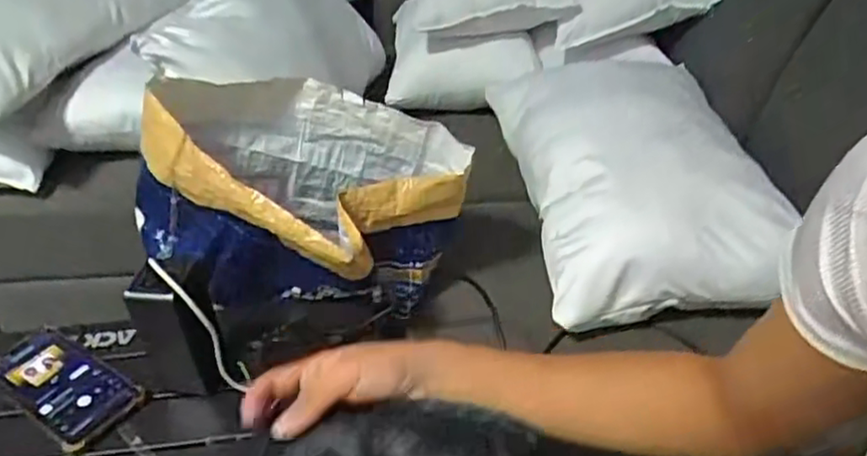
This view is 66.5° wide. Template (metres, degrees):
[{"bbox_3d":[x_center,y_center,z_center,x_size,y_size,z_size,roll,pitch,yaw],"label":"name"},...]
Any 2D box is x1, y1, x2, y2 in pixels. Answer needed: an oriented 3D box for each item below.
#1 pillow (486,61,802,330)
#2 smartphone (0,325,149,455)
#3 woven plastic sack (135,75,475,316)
[{"bbox_3d":[0.238,-0.090,0.871,0.252,0.105,0.481,-4,37,-3],"label":"pillow"},{"bbox_3d":[-0.360,0.150,0.638,0.177,0.015,0.082,21,42,27],"label":"smartphone"},{"bbox_3d":[-0.130,-0.039,0.720,0.298,0.208,0.224,13,40,19],"label":"woven plastic sack"}]

